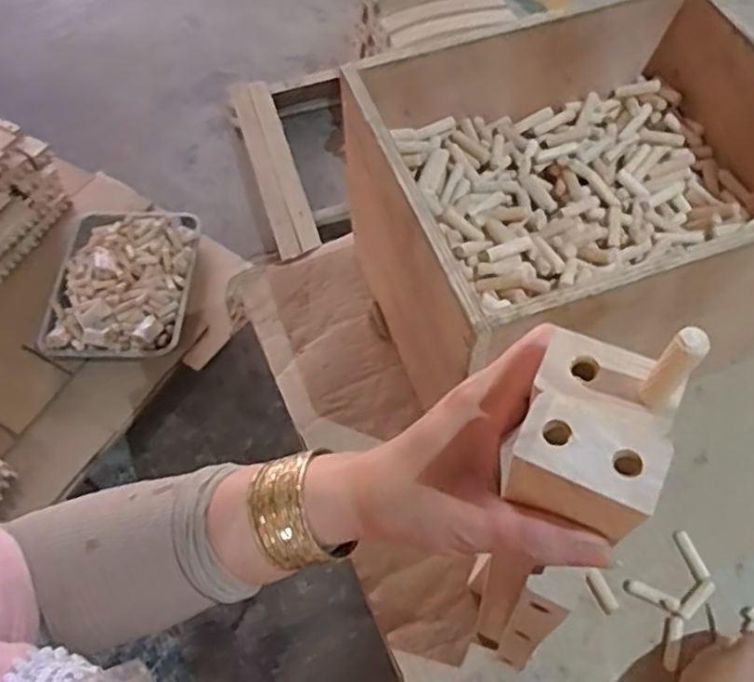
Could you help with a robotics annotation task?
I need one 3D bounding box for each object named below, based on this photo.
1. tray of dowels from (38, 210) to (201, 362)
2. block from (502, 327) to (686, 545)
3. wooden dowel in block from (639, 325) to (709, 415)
[{"bbox_3d":[-0.568,-0.145,1.533,0.319,0.055,0.409,-2,60,1],"label":"tray of dowels"},{"bbox_3d":[0.077,0.035,0.249,0.048,0.035,0.059,23,63,16],"label":"block"},{"bbox_3d":[0.095,0.011,0.221,0.010,0.038,0.012,36,67,21],"label":"wooden dowel in block"}]

